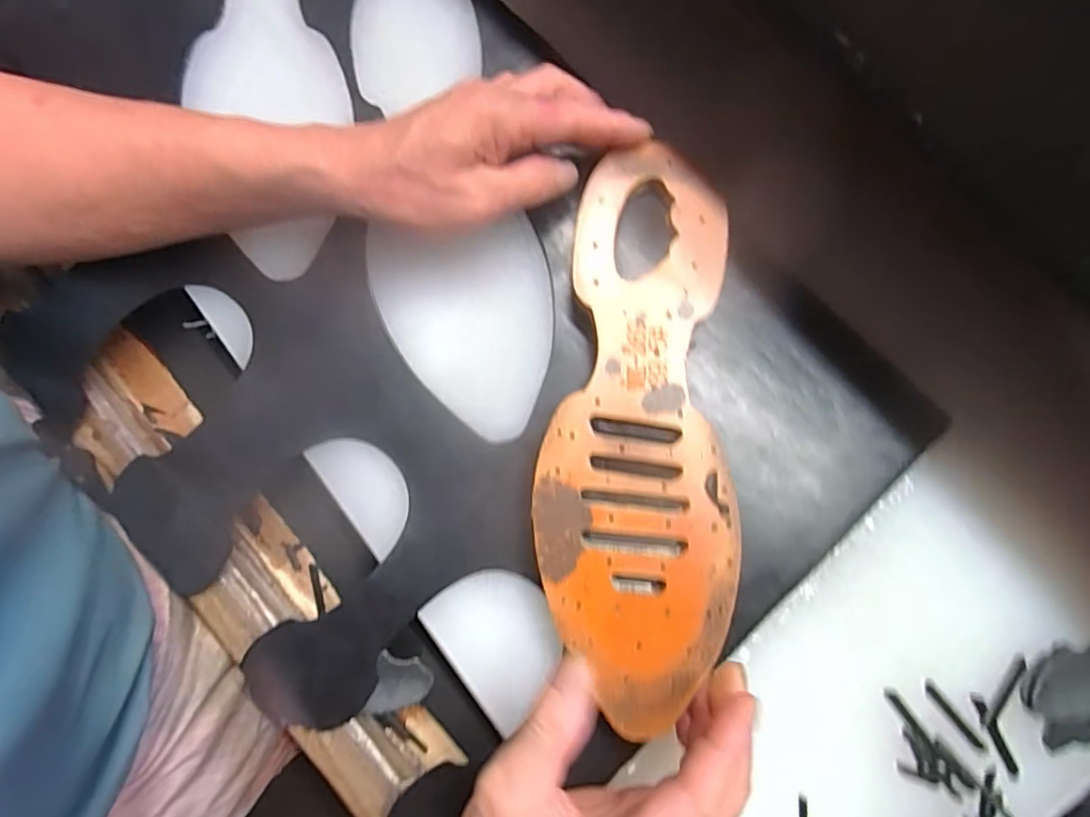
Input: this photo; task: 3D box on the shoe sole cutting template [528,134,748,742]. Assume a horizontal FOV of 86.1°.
[{"bbox_3d":[0.048,0.007,0.297,0.095,0.007,0.283,3,83,-1],"label":"shoe sole cutting template"}]

